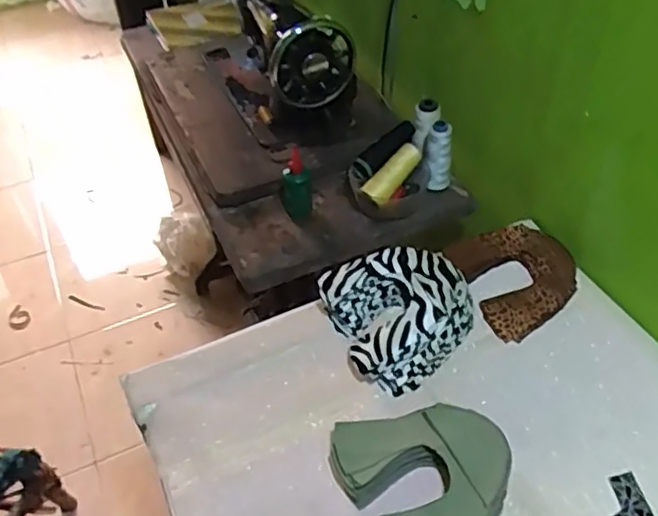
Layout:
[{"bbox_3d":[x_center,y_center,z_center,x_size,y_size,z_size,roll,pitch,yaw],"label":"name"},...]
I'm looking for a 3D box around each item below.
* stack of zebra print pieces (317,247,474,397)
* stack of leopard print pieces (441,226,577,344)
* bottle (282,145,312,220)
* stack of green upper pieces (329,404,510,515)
[{"bbox_3d":[0.096,0.063,0.809,0.177,0.080,0.174,-20,46,-13],"label":"stack of zebra print pieces"},{"bbox_3d":[0.259,0.026,0.862,0.150,0.039,0.147,-21,47,-15],"label":"stack of leopard print pieces"},{"bbox_3d":[-0.052,-0.120,0.981,0.049,0.096,0.057,-8,45,-2],"label":"bottle"},{"bbox_3d":[0.103,0.227,0.664,0.171,0.058,0.179,-19,46,-12],"label":"stack of green upper pieces"}]

